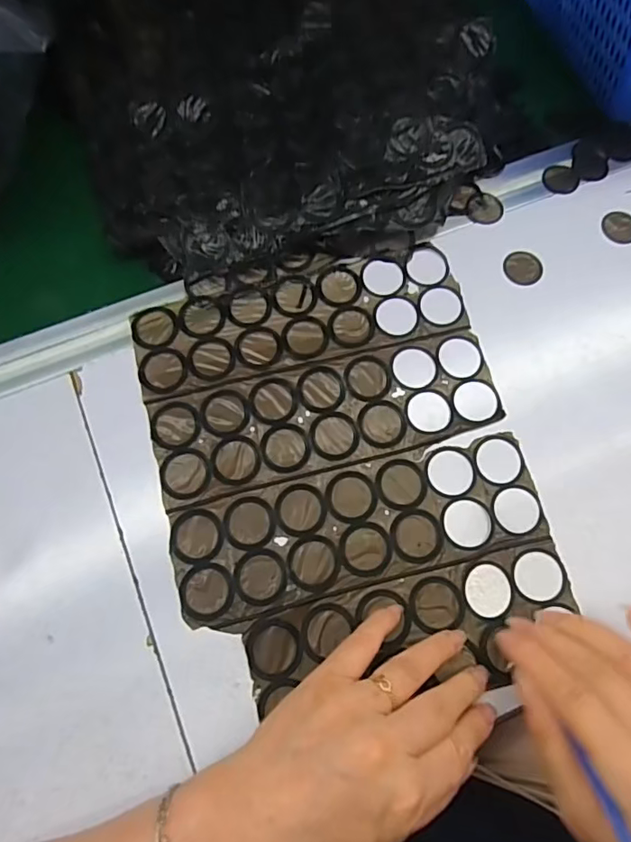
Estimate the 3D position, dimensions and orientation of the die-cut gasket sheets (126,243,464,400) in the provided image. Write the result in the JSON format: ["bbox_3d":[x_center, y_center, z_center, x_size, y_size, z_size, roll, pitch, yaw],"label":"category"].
[{"bbox_3d":[-0.010,-0.073,0.369,0.228,0.004,0.072,-14,73,-4],"label":"die-cut gasket sheets"}]

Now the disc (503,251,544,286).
[{"bbox_3d":[0.153,-0.113,0.387,0.029,0.005,0.025,33,76,9],"label":"disc"}]

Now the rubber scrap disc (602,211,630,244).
[{"bbox_3d":[0.231,-0.147,0.397,0.029,0.004,0.028,0,73,0],"label":"rubber scrap disc"}]

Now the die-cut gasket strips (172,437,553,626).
[{"bbox_3d":[0.028,0.065,0.328,0.226,0.004,0.073,-14,73,-4],"label":"die-cut gasket strips"}]

